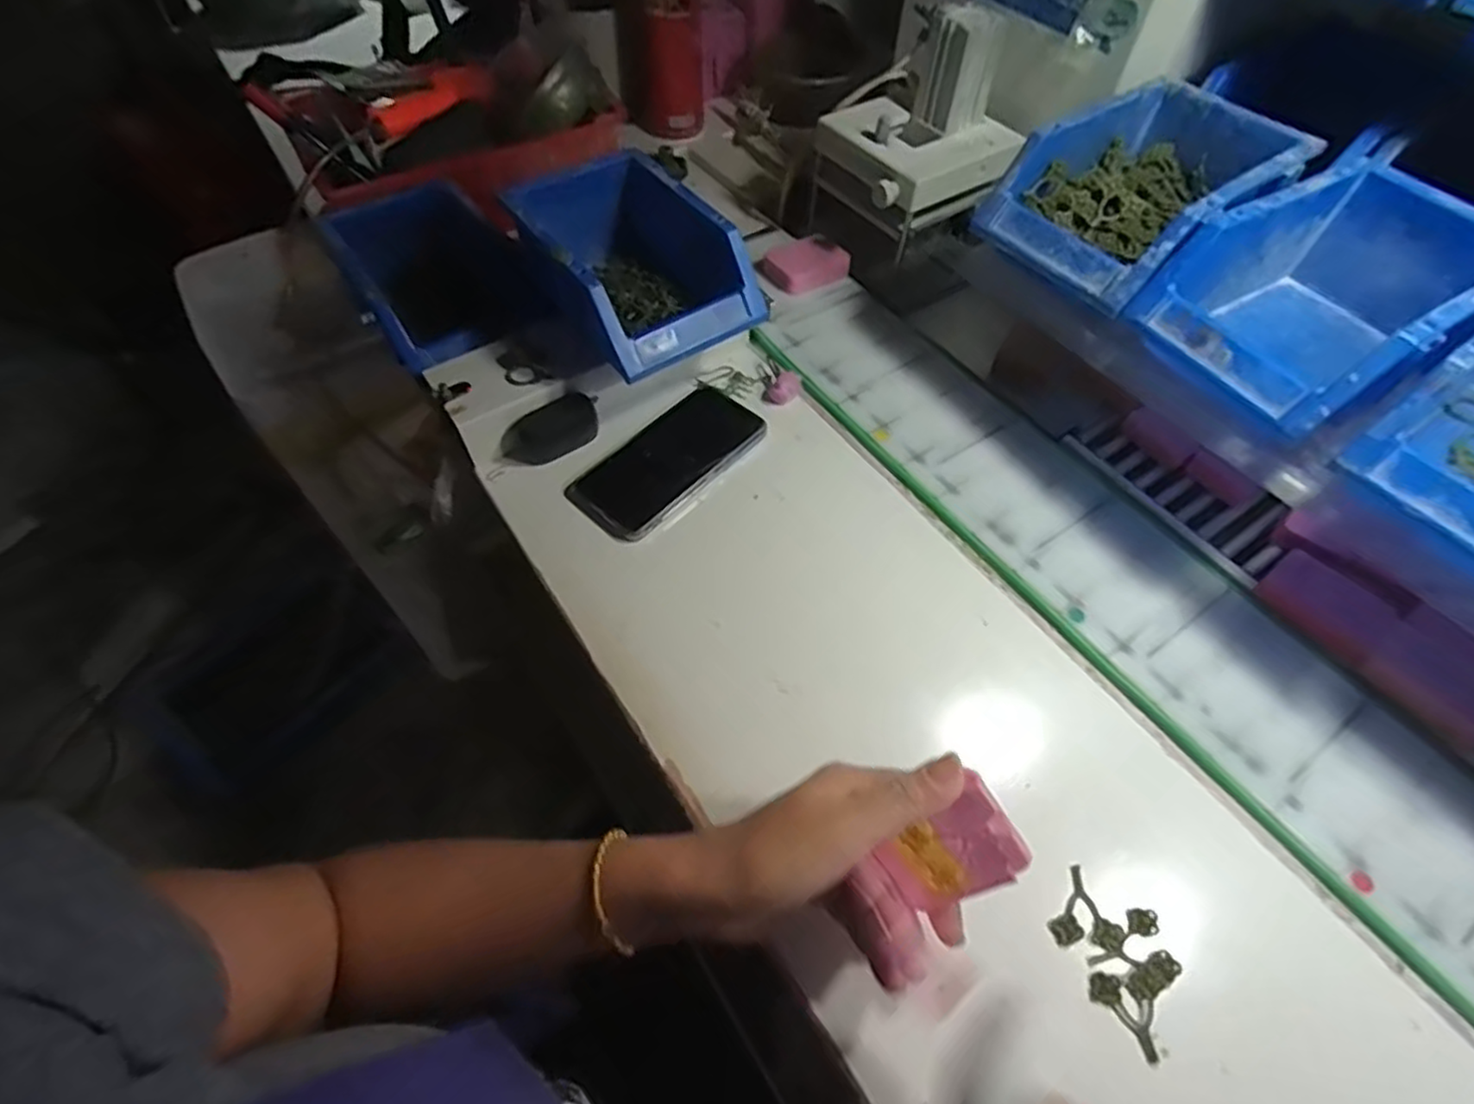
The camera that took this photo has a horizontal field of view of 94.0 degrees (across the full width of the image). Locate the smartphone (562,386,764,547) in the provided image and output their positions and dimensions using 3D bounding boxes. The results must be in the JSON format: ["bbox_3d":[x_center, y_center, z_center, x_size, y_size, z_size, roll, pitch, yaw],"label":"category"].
[{"bbox_3d":[-0.051,-0.072,0.520,0.073,0.012,0.151,40,64,22],"label":"smartphone"}]

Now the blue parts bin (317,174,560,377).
[{"bbox_3d":[-0.240,-0.215,0.591,0.132,0.099,0.196,-24,60,-16],"label":"blue parts bin"}]

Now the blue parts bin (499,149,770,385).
[{"bbox_3d":[-0.081,-0.221,0.522,0.125,0.070,0.187,-32,62,-20],"label":"blue parts bin"}]

